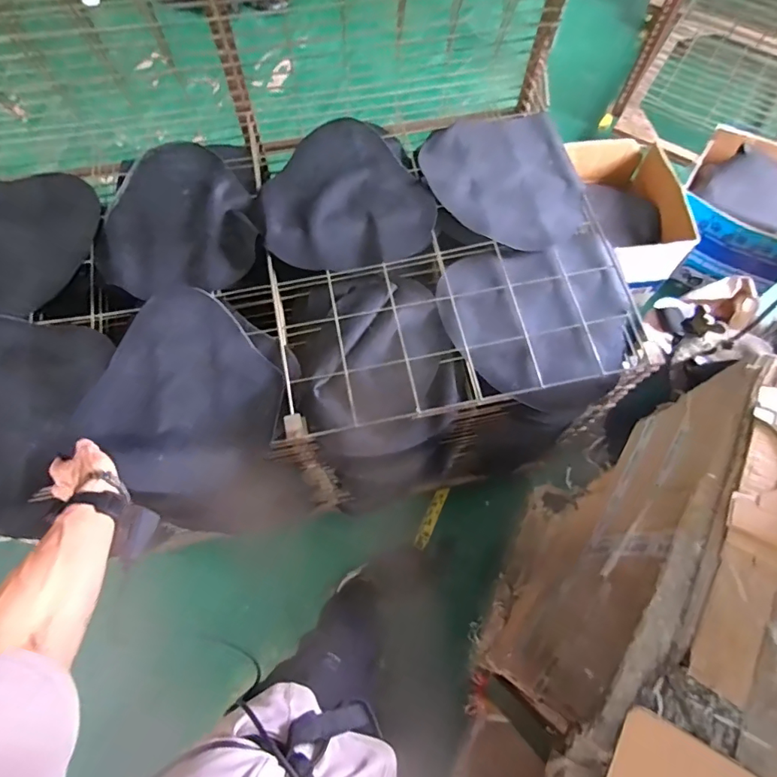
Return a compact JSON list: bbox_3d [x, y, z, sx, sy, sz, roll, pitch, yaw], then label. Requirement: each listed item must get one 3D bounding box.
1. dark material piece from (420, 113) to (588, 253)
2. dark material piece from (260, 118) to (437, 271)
[{"bbox_3d":[0.219,-0.400,0.909,0.266,0.016,0.331,-17,68,-6],"label":"dark material piece"},{"bbox_3d":[-0.079,-0.369,0.885,0.300,0.031,0.303,-8,67,-3],"label":"dark material piece"}]

